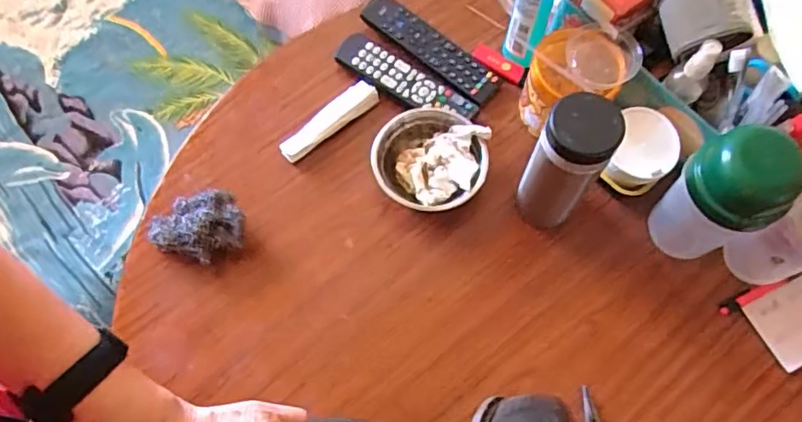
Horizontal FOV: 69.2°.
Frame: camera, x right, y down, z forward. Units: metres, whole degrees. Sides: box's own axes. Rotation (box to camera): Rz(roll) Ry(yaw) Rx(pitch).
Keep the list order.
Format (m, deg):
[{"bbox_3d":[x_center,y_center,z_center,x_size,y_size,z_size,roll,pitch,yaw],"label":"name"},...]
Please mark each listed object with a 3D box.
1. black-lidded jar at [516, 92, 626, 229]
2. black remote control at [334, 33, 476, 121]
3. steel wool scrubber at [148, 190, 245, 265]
[{"bbox_3d":[0.160,-0.042,0.581,0.064,0.174,0.068,29,72,11],"label":"black-lidded jar"},{"bbox_3d":[0.005,-0.158,0.708,0.184,0.019,0.045,32,72,12],"label":"black remote control"},{"bbox_3d":[-0.218,0.015,0.632,0.107,0.048,0.076,16,70,7],"label":"steel wool scrubber"}]

